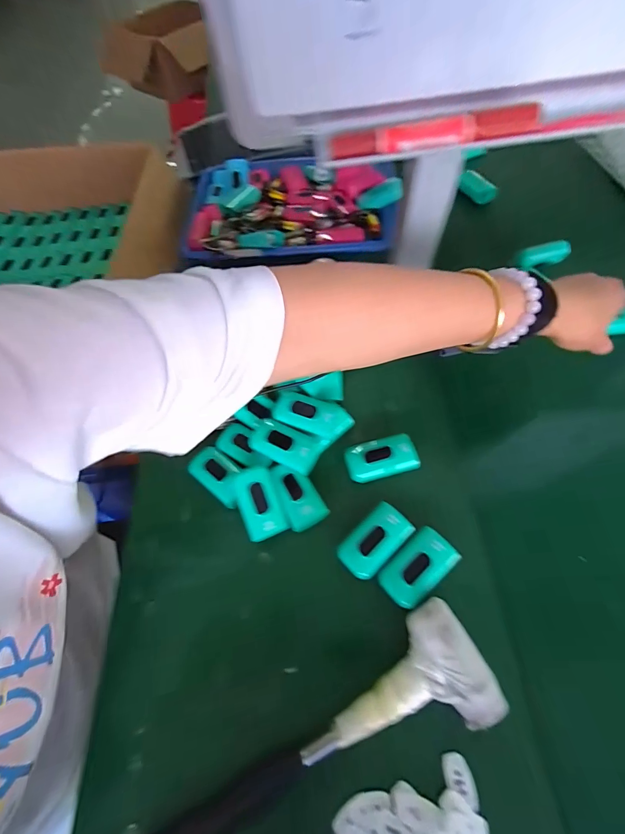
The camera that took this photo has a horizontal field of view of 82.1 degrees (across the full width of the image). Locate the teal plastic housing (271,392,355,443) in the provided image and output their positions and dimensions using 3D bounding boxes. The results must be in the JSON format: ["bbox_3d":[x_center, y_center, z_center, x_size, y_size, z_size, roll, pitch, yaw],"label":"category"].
[{"bbox_3d":[0.001,0.000,0.372,0.083,0.024,0.037,17,63,-3],"label":"teal plastic housing"}]

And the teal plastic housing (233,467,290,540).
[{"bbox_3d":[-0.053,0.081,0.339,0.038,0.011,0.065,-21,80,-8],"label":"teal plastic housing"}]

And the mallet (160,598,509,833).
[{"bbox_3d":[0.000,0.236,0.264,0.269,0.047,0.076,-23,63,-10],"label":"mallet"}]

